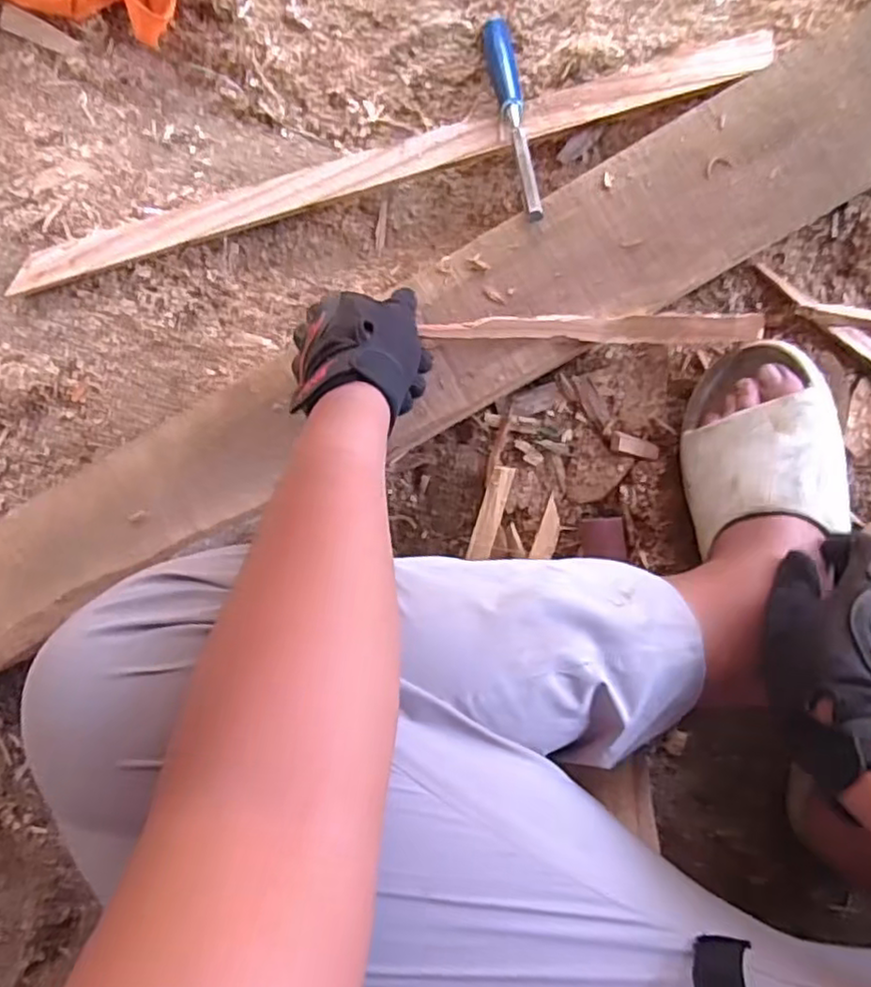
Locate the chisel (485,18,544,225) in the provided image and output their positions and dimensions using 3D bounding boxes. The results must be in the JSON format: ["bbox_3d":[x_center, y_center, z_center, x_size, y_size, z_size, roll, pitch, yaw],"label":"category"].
[{"bbox_3d":[0.068,-0.332,0.588,0.023,0.020,0.233,-9,70,6],"label":"chisel"}]

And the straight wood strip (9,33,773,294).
[{"bbox_3d":[-0.061,-0.306,0.622,0.699,0.023,0.059,-14,89,6],"label":"straight wood strip"}]

